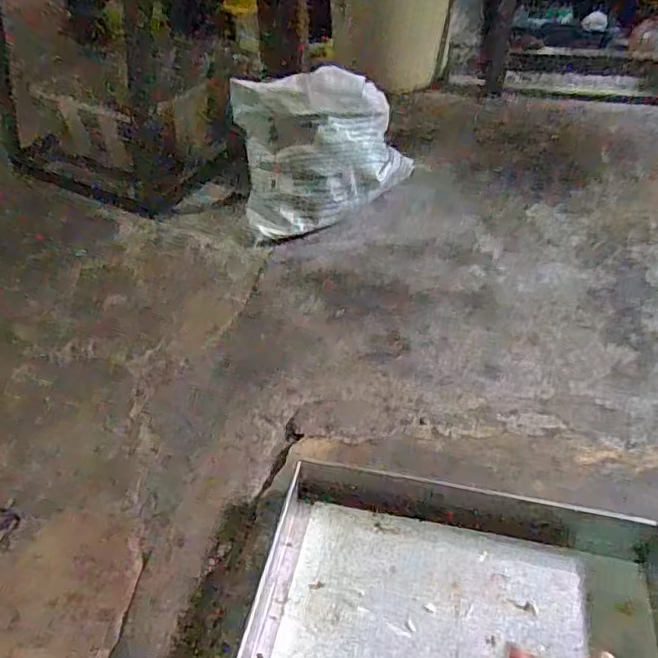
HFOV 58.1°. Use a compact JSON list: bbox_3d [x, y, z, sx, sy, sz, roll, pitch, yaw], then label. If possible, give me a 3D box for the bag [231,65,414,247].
[{"bbox_3d":[0.007,-0.365,1.227,0.373,0.292,0.186,-10,45,-7],"label":"bag"}]

